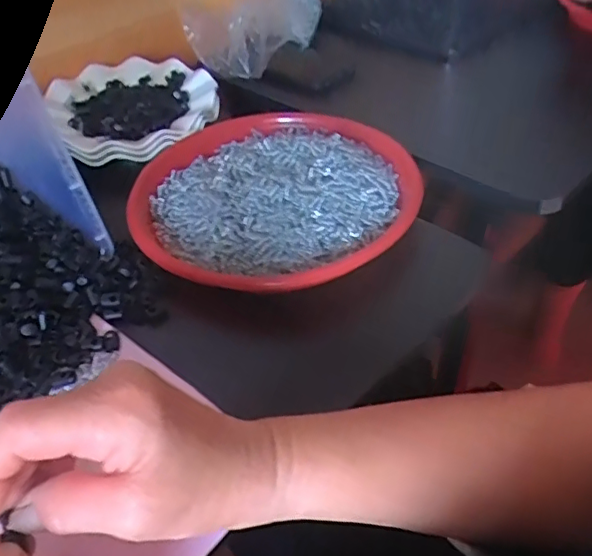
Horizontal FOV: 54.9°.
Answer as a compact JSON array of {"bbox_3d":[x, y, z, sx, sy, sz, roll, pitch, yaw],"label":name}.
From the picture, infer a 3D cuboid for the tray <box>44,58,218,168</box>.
[{"bbox_3d":[-0.166,-0.180,0.593,0.162,0.027,0.179,-23,45,-17],"label":"tray"}]

